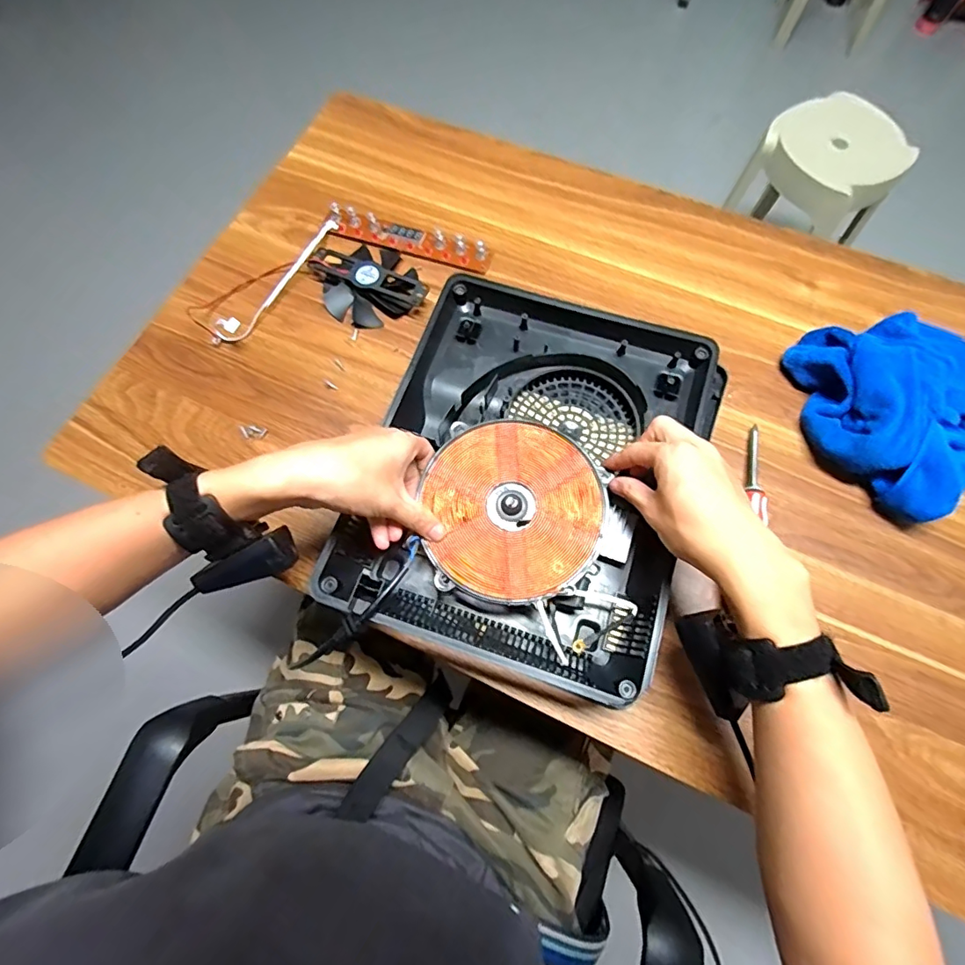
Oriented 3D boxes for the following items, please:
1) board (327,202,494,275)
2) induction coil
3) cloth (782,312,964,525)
[{"bbox_3d":[-0.085,-0.279,0.584,0.193,0.011,0.037,18,70,8],"label":"board"},{"bbox_3d":[0.027,0.018,0.433,0.144,0.007,0.158,0,70,0],"label":"induction coil"},{"bbox_3d":[0.411,-0.100,0.494,0.237,0.068,0.184,-40,73,-13],"label":"cloth"}]

